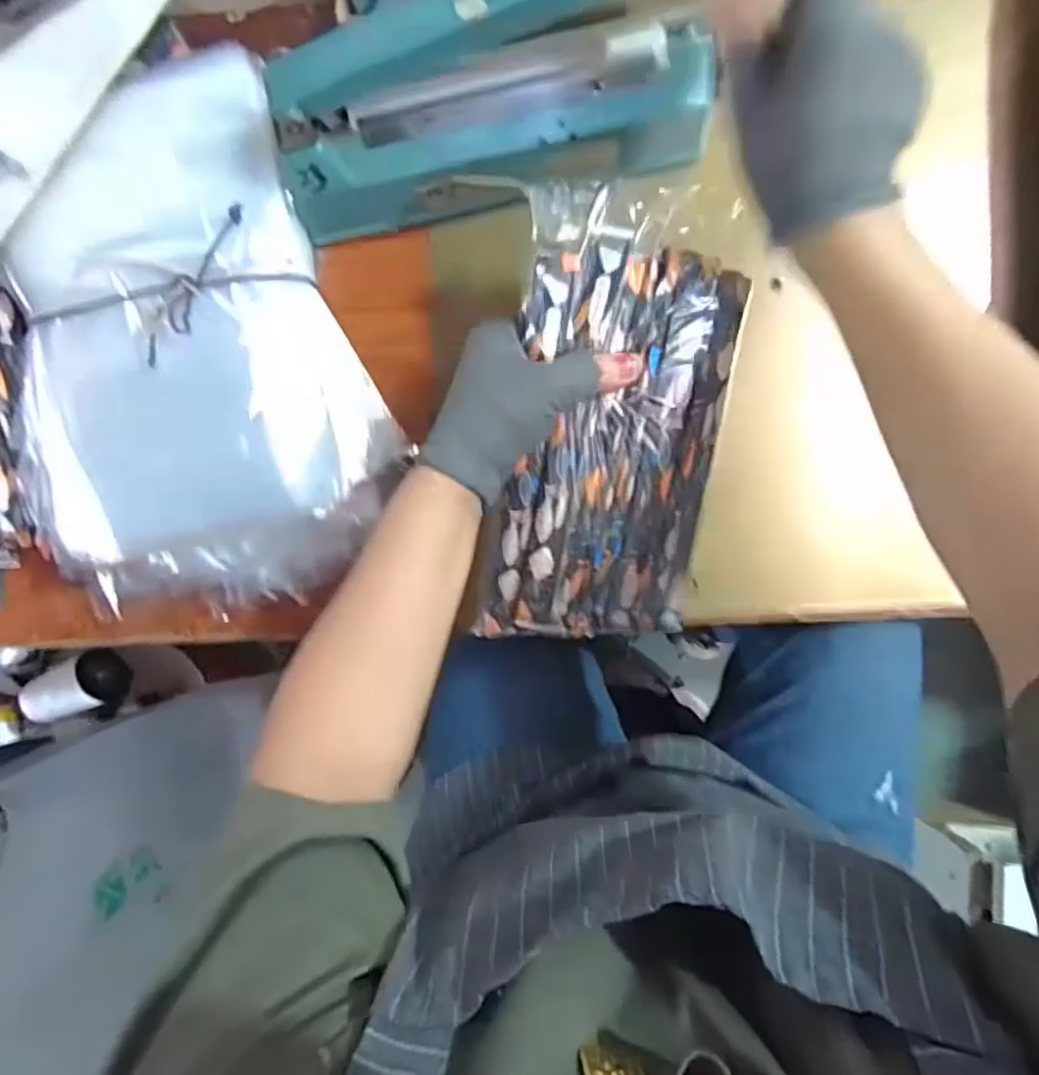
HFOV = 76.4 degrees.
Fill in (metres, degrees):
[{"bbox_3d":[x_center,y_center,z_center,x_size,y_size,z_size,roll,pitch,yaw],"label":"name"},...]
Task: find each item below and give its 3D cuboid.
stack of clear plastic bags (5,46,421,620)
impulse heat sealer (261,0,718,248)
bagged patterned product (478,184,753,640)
[{"bbox_3d":[-0.247,-0.129,0.475,0.252,0.075,0.361,-20,87,0],"label":"stack of clear plastic bags"},{"bbox_3d":[-0.020,-0.297,0.417,0.286,0.171,0.084,-10,87,0],"label":"impulse heat sealer"},{"bbox_3d":[0.057,-0.060,0.404,0.127,0.036,0.265,7,109,1],"label":"bagged patterned product"}]

